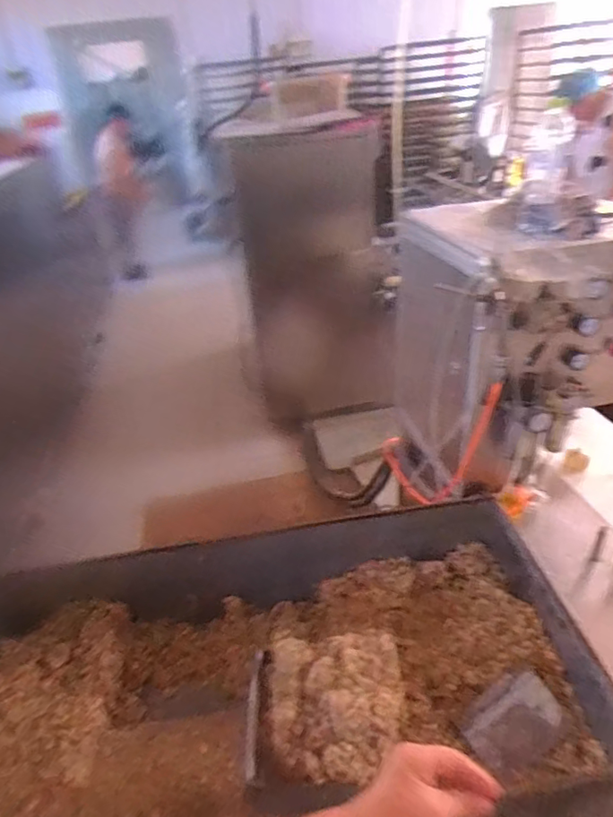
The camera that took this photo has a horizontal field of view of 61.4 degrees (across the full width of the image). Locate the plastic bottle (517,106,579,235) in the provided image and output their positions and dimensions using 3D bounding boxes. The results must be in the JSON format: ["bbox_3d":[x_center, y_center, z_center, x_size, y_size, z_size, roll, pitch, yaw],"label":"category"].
[{"bbox_3d":[0.441,-0.427,0.956,0.072,0.212,0.066,8,36,21],"label":"plastic bottle"}]

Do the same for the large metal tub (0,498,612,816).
[{"bbox_3d":[-0.063,0.388,0.788,0.857,0.186,0.468,-7,33,-1],"label":"large metal tub"}]

